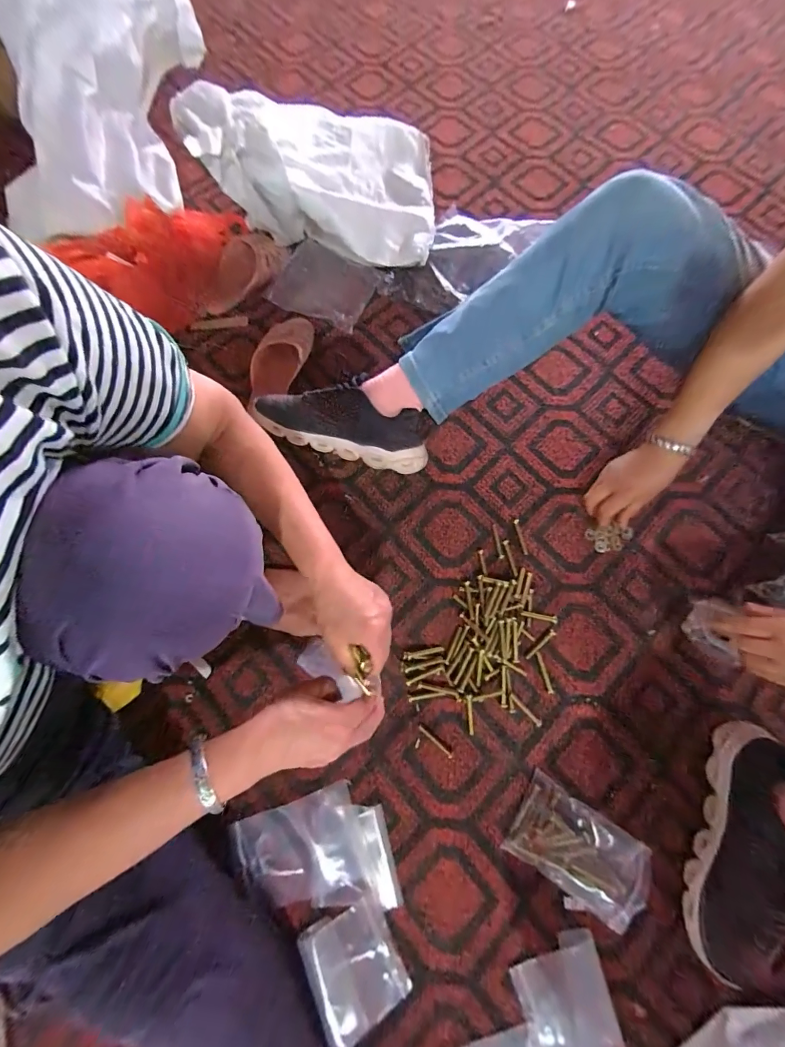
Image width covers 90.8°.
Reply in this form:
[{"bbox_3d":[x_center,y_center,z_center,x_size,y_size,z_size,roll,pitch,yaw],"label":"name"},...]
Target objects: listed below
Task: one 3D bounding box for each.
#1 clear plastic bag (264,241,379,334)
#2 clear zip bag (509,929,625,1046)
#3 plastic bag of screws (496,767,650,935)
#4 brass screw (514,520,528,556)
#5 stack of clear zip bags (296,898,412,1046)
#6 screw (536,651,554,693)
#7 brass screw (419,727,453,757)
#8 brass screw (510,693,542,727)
[{"bbox_3d":[-0.124,-0.425,0.691,0.166,0.024,0.131,27,83,4],"label":"clear plastic bag"},{"bbox_3d":[0.196,0.526,0.417,0.096,0.018,0.108,-21,75,-6],"label":"clear zip bag"},{"bbox_3d":[0.221,0.390,0.461,0.148,0.022,0.097,32,76,9],"label":"plastic bag of screws"},{"bbox_3d":[0.191,0.020,0.576,0.008,0.004,0.053,-12,74,-3],"label":"brass screw"},{"bbox_3d":[-0.043,0.494,0.430,0.093,0.025,0.107,-26,75,-7],"label":"stack of clear zip bags"},{"bbox_3d":[0.202,0.199,0.515,0.009,0.005,0.053,-15,74,-4],"label":"screw"},{"bbox_3d":[0.056,0.284,0.503,0.053,0.004,0.006,39,78,10],"label":"brass screw"},{"bbox_3d":[0.175,0.245,0.506,0.053,0.005,0.008,42,78,11],"label":"brass screw"}]

